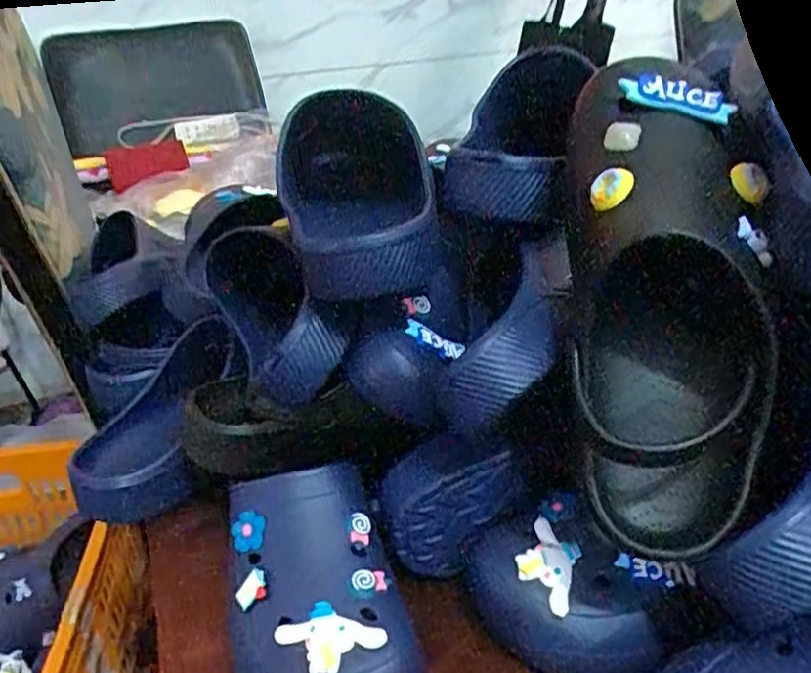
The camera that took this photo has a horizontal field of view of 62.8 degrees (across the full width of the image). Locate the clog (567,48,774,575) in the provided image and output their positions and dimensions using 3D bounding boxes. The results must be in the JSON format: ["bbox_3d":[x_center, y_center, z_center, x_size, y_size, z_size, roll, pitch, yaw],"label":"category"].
[{"bbox_3d":[0.143,-0.028,0.377,0.104,0.287,0.077,0,-9,3],"label":"clog"}]

